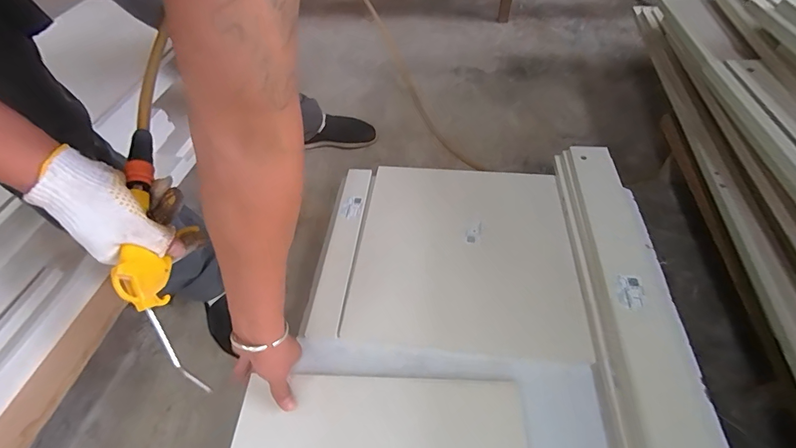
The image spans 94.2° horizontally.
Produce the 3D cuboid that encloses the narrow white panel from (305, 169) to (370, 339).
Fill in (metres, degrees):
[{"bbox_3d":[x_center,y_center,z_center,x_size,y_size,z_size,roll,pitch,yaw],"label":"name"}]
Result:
[{"bbox_3d":[-0.104,0.033,0.688,0.052,0.016,0.358,3,53,7],"label":"narrow white panel"}]

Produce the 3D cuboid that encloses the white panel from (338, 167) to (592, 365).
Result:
[{"bbox_3d":[0.115,0.041,0.670,0.371,0.015,0.374,4,53,7],"label":"white panel"}]

